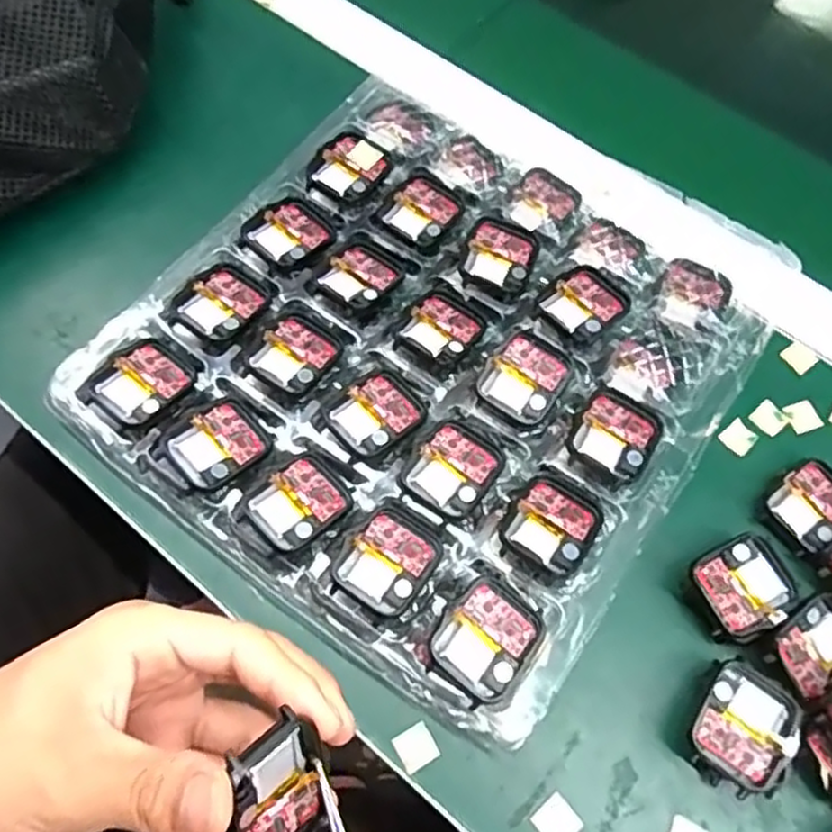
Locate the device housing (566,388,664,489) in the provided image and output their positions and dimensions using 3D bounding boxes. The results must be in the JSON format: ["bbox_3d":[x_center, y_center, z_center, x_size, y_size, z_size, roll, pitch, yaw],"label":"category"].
[{"bbox_3d":[0.093,0.010,0.327,0.036,0.006,0.046,32,70,12],"label":"device housing"}]

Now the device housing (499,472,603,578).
[{"bbox_3d":[0.061,0.047,0.309,0.037,0.008,0.043,36,71,13],"label":"device housing"}]

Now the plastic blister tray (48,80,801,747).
[{"bbox_3d":[0.015,-0.039,0.357,0.266,0.032,0.285,34,71,13],"label":"plastic blister tray"}]

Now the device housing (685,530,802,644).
[{"bbox_3d":[0.146,0.079,0.316,0.046,0.019,0.039,-26,70,-11],"label":"device housing"}]

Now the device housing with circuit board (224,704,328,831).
[{"bbox_3d":[-0.043,0.121,0.219,0.006,0.046,0.037,4,18,36],"label":"device housing with circuit board"}]

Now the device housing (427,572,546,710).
[{"bbox_3d":[0.029,0.091,0.286,0.038,0.007,0.046,35,71,13],"label":"device housing"}]

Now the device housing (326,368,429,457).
[{"bbox_3d":[-0.017,-0.002,0.331,0.043,0.005,0.036,-40,73,-16],"label":"device housing"}]

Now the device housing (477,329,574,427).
[{"bbox_3d":[0.054,-0.018,0.340,0.038,0.007,0.044,40,72,15],"label":"device housing"}]

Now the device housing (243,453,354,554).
[{"bbox_3d":[-0.052,0.039,0.311,0.041,0.006,0.035,-41,74,-16],"label":"device housing"}]

